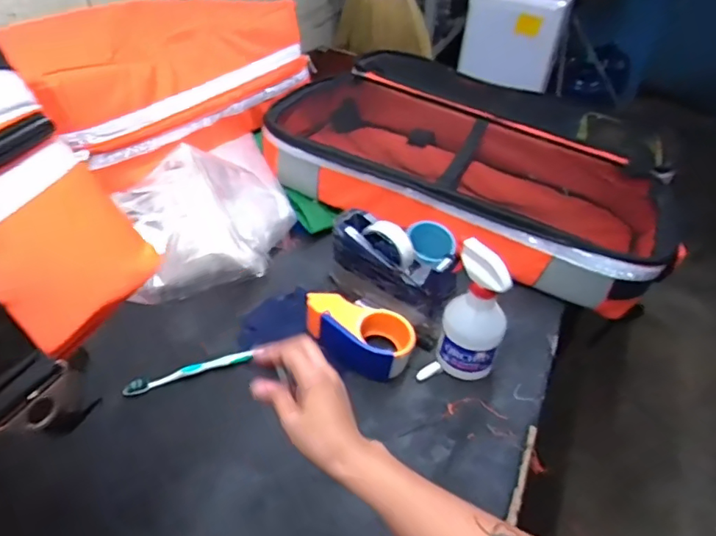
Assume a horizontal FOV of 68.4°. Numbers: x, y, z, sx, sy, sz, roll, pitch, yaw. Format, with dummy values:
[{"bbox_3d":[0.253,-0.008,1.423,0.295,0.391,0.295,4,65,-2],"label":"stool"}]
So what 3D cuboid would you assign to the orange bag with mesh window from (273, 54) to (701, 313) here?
[{"bbox_3d":[0.208,-0.184,0.971,0.668,0.145,0.393,21,45,19],"label":"orange bag with mesh window"}]

